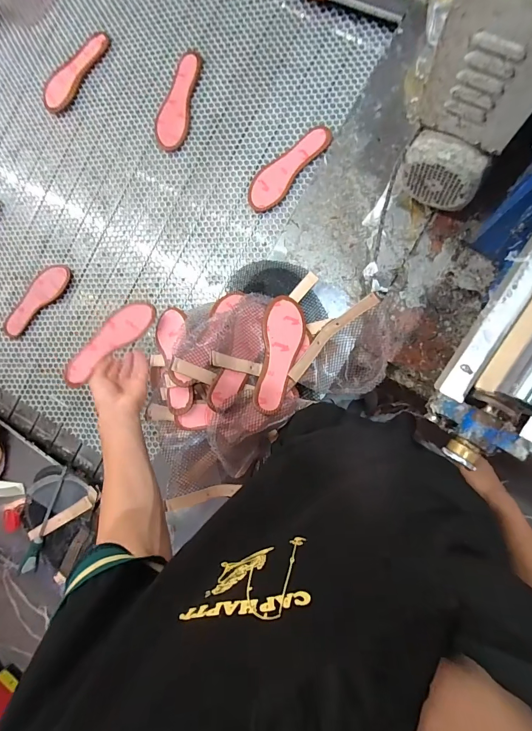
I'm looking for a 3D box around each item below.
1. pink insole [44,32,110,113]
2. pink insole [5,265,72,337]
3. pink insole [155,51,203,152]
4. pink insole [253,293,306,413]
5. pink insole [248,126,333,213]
[{"bbox_3d":[-0.473,-0.725,0.834,0.074,0.011,0.218,38,95,7],"label":"pink insole"},{"bbox_3d":[-0.564,-0.161,0.831,0.220,0.009,0.070,-44,88,6],"label":"pink insole"},{"bbox_3d":[-0.207,-0.614,0.792,0.078,0.011,0.222,12,91,9],"label":"pink insole"},{"bbox_3d":[0.025,-0.023,0.639,0.079,0.019,0.228,8,73,9],"label":"pink insole"},{"bbox_3d":[0.048,-0.437,0.753,0.225,0.012,0.084,-41,77,3],"label":"pink insole"}]

